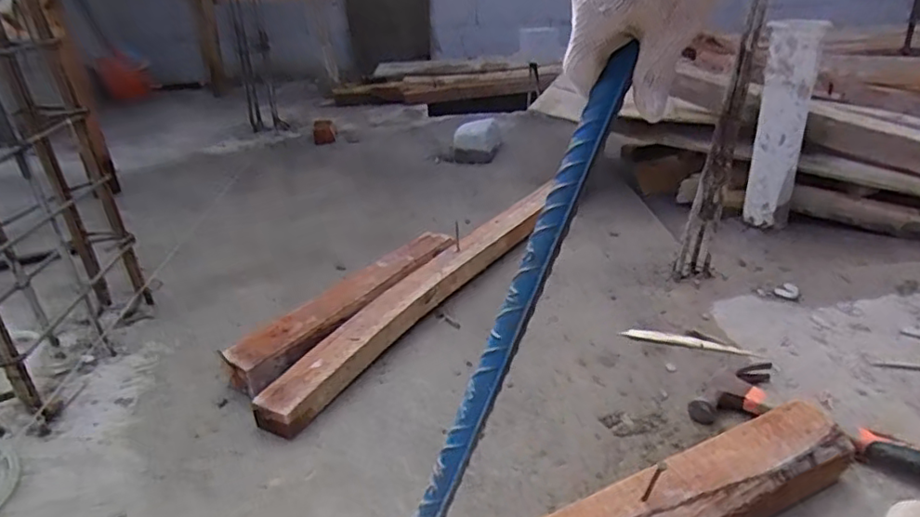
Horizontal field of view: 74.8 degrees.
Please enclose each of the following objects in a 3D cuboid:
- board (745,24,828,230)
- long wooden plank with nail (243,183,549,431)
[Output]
[{"bbox_3d":[0.568,-0.228,1.063,0.084,0.366,0.027,2,30,18],"label":"board"},{"bbox_3d":[-0.014,0.025,0.998,0.082,0.053,0.788,14,32,32],"label":"long wooden plank with nail"}]

